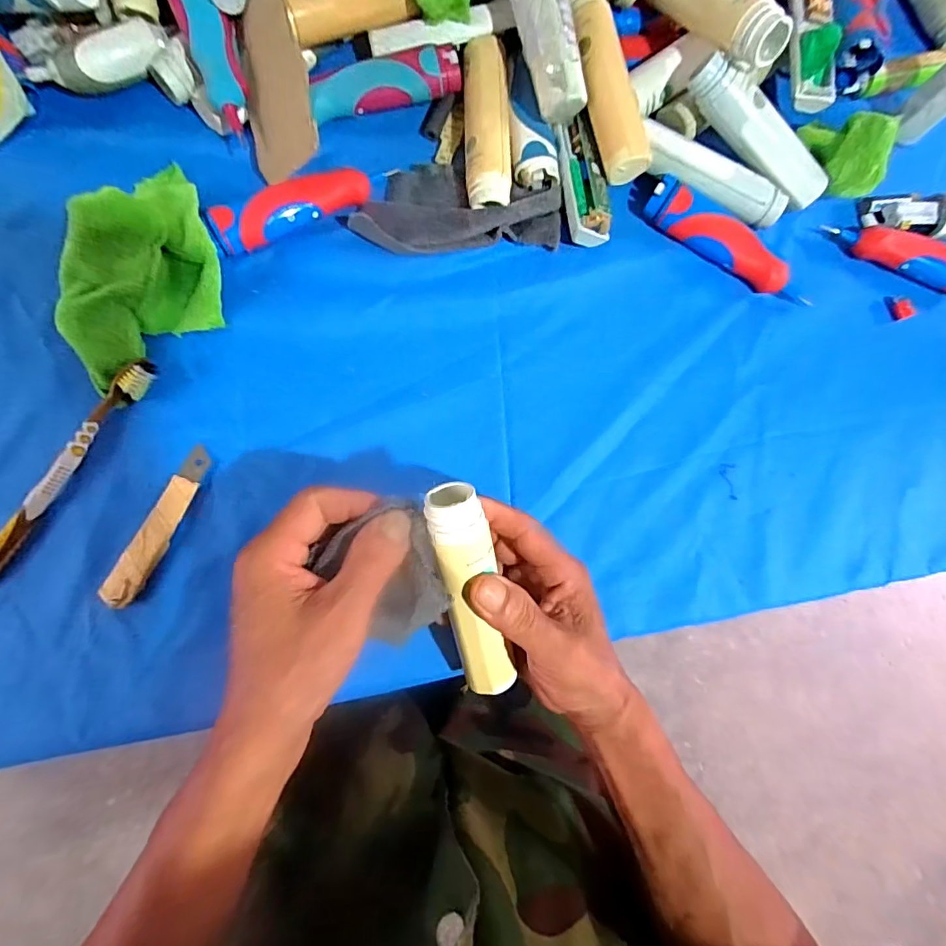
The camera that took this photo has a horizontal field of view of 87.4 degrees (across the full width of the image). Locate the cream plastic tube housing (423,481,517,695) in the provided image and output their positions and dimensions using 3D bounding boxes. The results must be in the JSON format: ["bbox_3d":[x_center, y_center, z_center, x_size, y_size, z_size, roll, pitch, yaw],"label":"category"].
[{"bbox_3d":[0.000,0.072,0.291,0.031,0.026,0.138,-14,118,-8],"label":"cream plastic tube housing"}]

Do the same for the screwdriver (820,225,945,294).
[{"bbox_3d":[0.373,-0.180,0.414,0.146,0.027,0.029,22,80,-3],"label":"screwdriver"}]

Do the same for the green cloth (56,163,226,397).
[{"bbox_3d":[-0.233,-0.142,0.335,0.116,0.040,0.132,-28,86,-9],"label":"green cloth"}]

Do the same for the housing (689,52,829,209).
[{"bbox_3d":[0.224,-0.261,0.386,0.136,0.027,0.029,33,80,-17],"label":"housing"}]

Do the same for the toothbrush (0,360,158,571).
[{"bbox_3d":[-0.271,0.001,0.325,0.017,0.012,0.182,33,80,-1],"label":"toothbrush"}]

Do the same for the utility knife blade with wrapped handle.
[{"bbox_3d":[-0.209,0.035,0.330,0.022,0.007,0.111,27,80,-2],"label":"utility knife blade with wrapped handle"}]

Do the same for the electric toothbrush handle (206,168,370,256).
[{"bbox_3d":[-0.131,-0.194,0.360,0.111,0.025,0.031,-28,86,-9],"label":"electric toothbrush handle"}]

